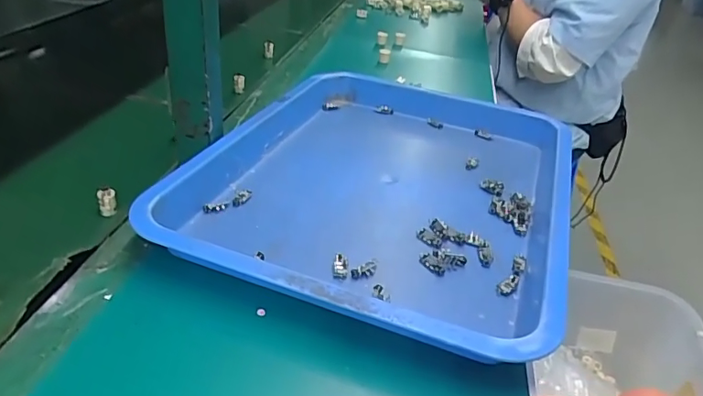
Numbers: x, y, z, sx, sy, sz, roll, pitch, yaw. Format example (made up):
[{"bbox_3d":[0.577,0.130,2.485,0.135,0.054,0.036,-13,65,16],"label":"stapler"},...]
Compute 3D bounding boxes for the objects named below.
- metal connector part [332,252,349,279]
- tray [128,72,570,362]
[{"bbox_3d":[-0.009,0.055,0.423,0.012,0.007,0.024,6,32,1],"label":"metal connector part"},{"bbox_3d":[0.037,-0.026,0.538,0.326,0.041,0.432,13,33,13],"label":"tray"}]

